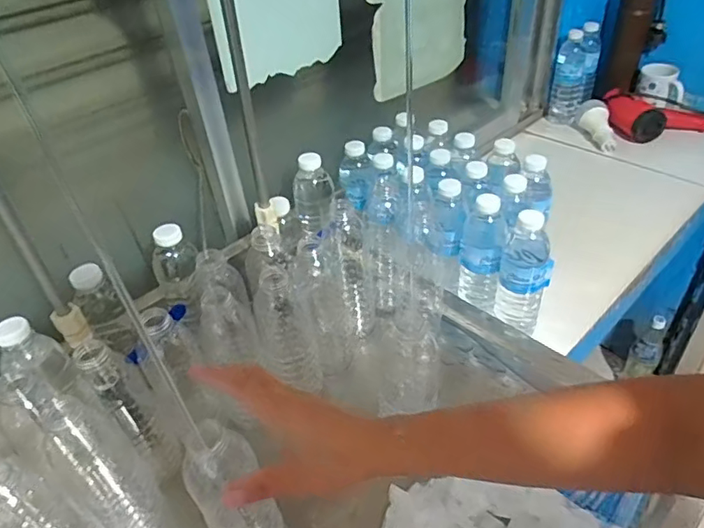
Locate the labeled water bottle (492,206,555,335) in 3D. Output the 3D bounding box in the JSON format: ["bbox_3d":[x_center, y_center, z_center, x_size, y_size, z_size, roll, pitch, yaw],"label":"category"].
[{"bbox_3d":[0.233,0.003,0.685,0.066,0.168,0.077,16,45,25],"label":"labeled water bottle"}]

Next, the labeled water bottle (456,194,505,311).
[{"bbox_3d":[0.178,-0.013,0.715,0.055,0.166,0.051,6,41,14],"label":"labeled water bottle"}]

